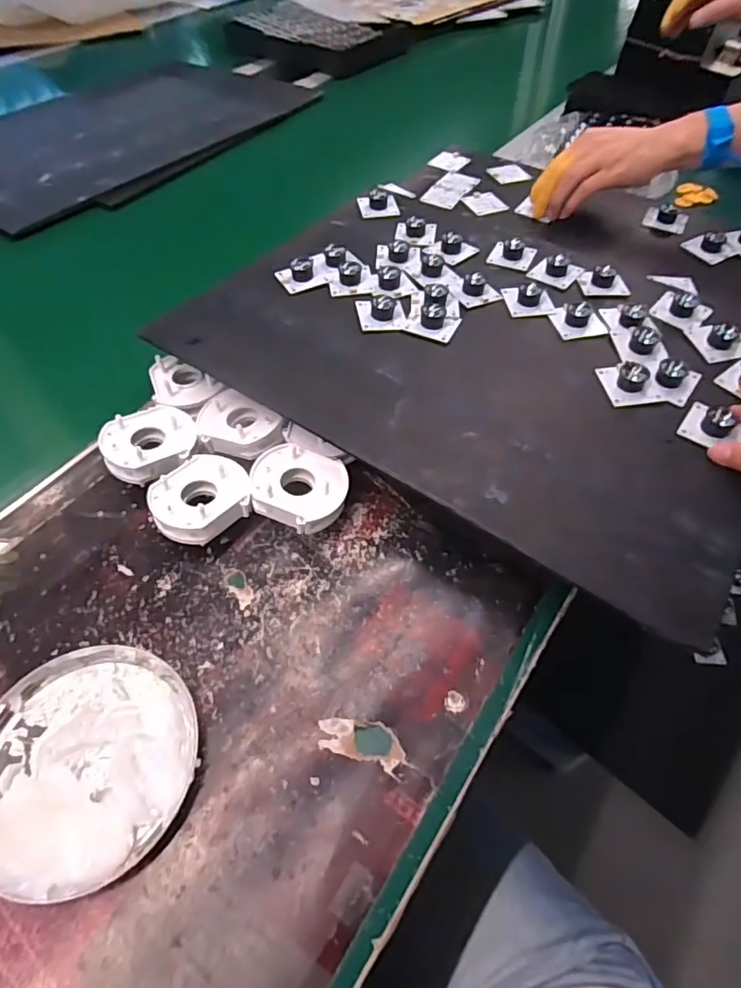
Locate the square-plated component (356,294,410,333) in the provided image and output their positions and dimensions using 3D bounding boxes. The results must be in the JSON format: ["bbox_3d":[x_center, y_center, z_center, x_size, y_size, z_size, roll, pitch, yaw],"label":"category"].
[{"bbox_3d":[0.012,-0.165,0.484,0.043,0.015,0.042,-3,54,-5],"label":"square-plated component"}]

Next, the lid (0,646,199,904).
[{"bbox_3d":[-0.166,0.149,0.310,0.129,0.025,0.122,1,53,-1],"label":"lid"}]

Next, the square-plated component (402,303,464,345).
[{"bbox_3d":[0.056,-0.155,0.477,0.042,0.018,0.038,19,55,11],"label":"square-plated component"}]

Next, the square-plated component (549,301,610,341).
[{"bbox_3d":[0.188,-0.159,0.486,0.041,0.020,0.038,-6,55,-6],"label":"square-plated component"}]

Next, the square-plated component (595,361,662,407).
[{"bbox_3d":[0.210,-0.093,0.438,0.037,0.019,0.042,-6,55,-7],"label":"square-plated component"}]

